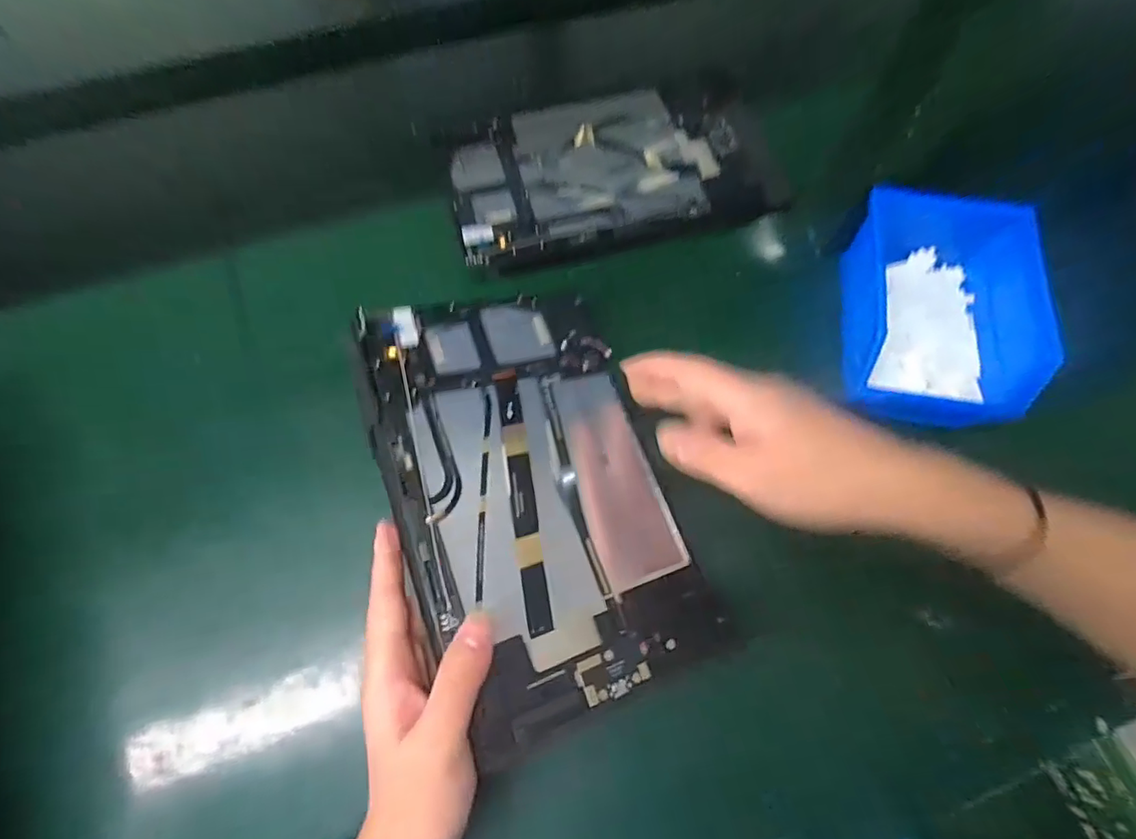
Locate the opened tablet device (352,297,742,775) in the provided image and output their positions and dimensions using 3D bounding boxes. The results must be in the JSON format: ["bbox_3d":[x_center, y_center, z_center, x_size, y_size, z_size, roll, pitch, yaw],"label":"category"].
[{"bbox_3d":[-0.017,0.034,0.307,0.156,0.009,0.240,-13,71,-27],"label":"opened tablet device"}]

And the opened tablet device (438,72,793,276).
[{"bbox_3d":[0.038,-0.209,0.444,0.264,0.012,0.154,-16,71,-5],"label":"opened tablet device"}]

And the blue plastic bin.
[{"bbox_3d":[0.256,-0.084,0.381,0.117,0.065,0.164,6,70,3],"label":"blue plastic bin"}]

